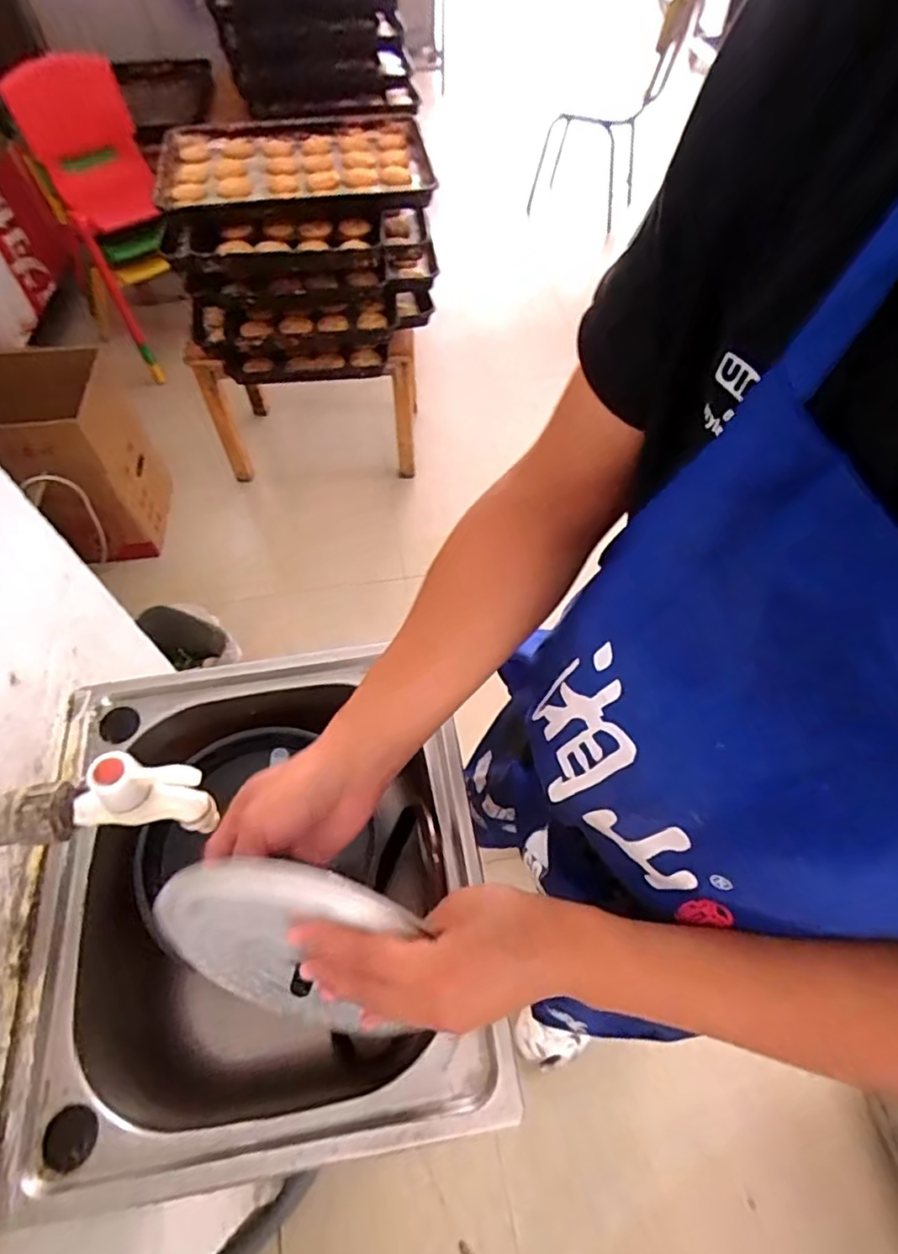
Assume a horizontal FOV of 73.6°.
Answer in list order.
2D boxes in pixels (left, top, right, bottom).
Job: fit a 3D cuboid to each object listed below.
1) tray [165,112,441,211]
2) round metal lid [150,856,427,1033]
[{"bbox_3d":[-0.349,-1.085,1.392,0.620,0.063,0.410,-18,60,-12],"label":"tray"},{"bbox_3d":[-0.115,0.223,0.414,0.176,0.201,0.025,7,38,3],"label":"round metal lid"}]

